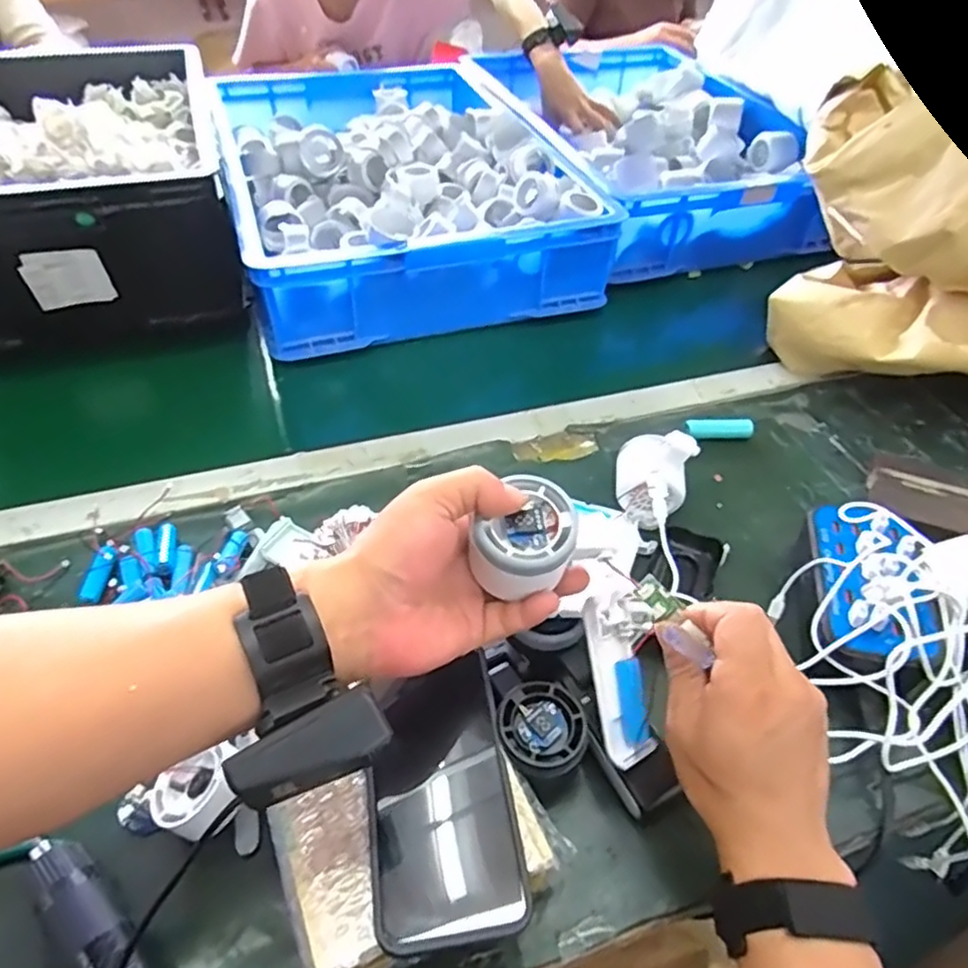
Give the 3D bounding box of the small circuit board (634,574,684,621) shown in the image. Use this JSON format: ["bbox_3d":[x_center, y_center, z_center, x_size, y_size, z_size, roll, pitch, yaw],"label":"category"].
[{"bbox_3d":[0.101,0.067,0.390,0.016,0.005,0.028,-44,82,-1],"label":"small circuit board"}]

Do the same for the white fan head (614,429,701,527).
[{"bbox_3d":[0.143,-0.001,0.582,0.066,0.073,0.066,18,48,14],"label":"white fan head"}]

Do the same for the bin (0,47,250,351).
[{"bbox_3d":[-0.500,-0.371,0.818,0.336,0.176,0.441,-13,48,-14],"label":"bin"}]

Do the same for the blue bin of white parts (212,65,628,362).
[{"bbox_3d":[-0.125,-0.414,0.915,0.399,0.131,0.571,-13,48,-14],"label":"blue bin of white parts"}]

